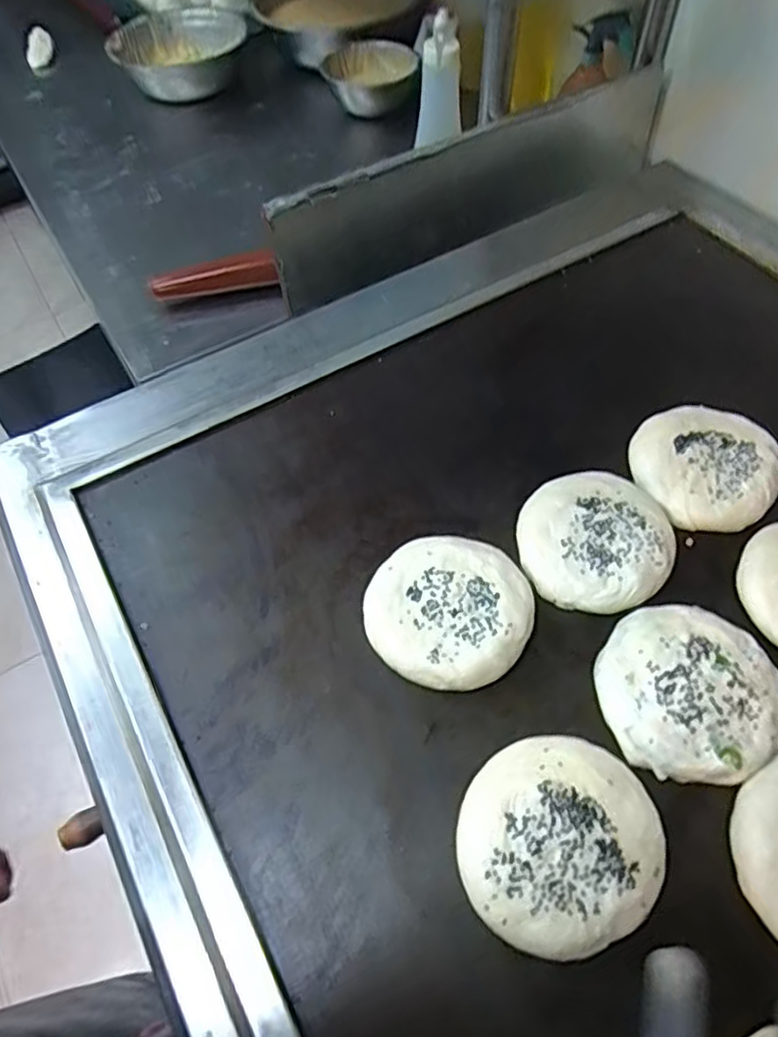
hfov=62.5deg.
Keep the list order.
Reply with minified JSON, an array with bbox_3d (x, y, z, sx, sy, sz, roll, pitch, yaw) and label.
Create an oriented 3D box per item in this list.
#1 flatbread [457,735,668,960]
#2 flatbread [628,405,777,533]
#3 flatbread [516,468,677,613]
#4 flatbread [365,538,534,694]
[{"bbox_3d":[0.105,0.201,0.401,0.124,0.027,0.114,-2,57,2],"label":"flatbread"},{"bbox_3d":[0.274,-0.047,0.551,0.123,0.022,0.120,-23,58,-12],"label":"flatbread"},{"bbox_3d":[0.166,0.015,0.518,0.116,0.026,0.126,9,58,9],"label":"flatbread"},{"bbox_3d":[0.046,0.070,0.490,0.118,0.027,0.119,-2,57,2],"label":"flatbread"}]

